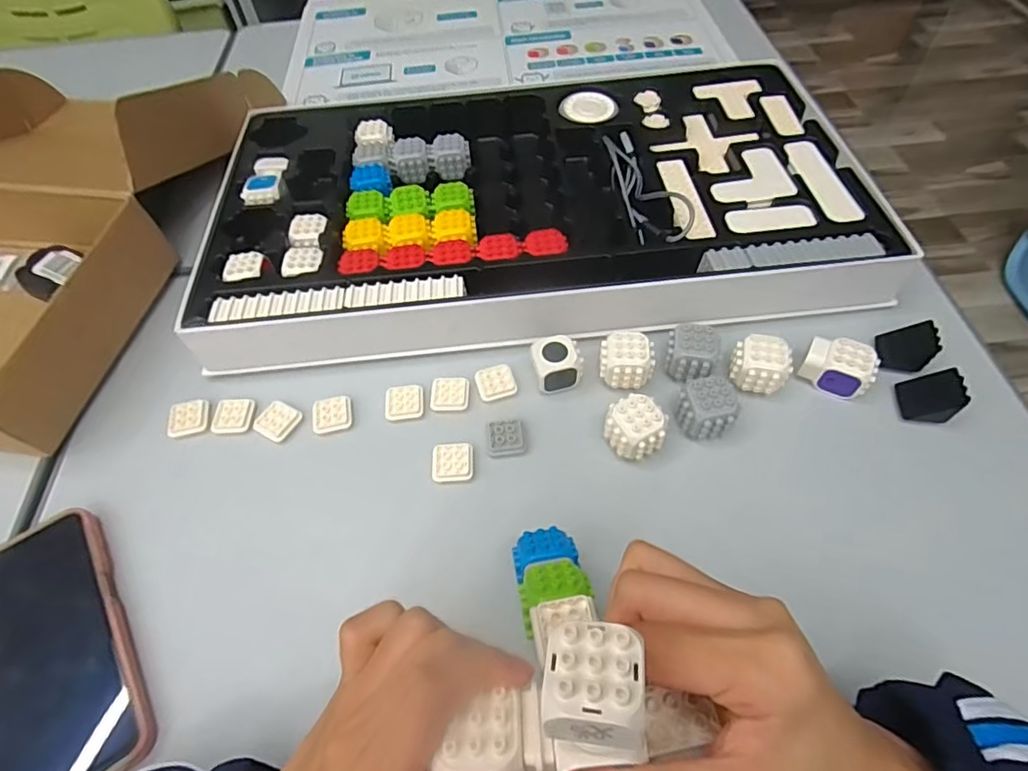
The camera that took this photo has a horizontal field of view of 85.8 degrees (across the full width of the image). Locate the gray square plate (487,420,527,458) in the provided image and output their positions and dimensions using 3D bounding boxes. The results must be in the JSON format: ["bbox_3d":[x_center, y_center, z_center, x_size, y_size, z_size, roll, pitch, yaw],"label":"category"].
[{"bbox_3d":[-0.005,0.036,0.390,0.026,0.007,0.027,-5,55,0],"label":"gray square plate"}]

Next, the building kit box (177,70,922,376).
[{"bbox_3d":[0.017,-0.157,0.488,0.538,0.053,0.321,-4,55,0],"label":"building kit box"}]

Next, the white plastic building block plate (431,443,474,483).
[{"bbox_3d":[-0.042,0.054,0.382,0.028,0.009,0.026,-4,55,1],"label":"white plastic building block plate"}]

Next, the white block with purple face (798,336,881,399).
[{"bbox_3d":[0.229,-0.014,0.392,0.043,0.029,0.029,31,62,22],"label":"white block with purple face"}]

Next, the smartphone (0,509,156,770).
[{"bbox_3d":[-0.276,0.159,0.326,0.083,0.017,0.170,-30,59,-16],"label":"smartphone"}]

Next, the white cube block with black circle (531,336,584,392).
[{"bbox_3d":[0.032,-0.015,0.404,0.035,0.028,0.031,-6,55,-1],"label":"white cube block with black circle"}]

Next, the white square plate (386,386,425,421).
[{"bbox_3d":[-0.081,0.014,0.412,0.028,0.009,0.026,-6,55,-1],"label":"white square plate"}]

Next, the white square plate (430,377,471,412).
[{"bbox_3d":[-0.048,0.007,0.414,0.028,0.008,0.025,-1,56,3],"label":"white square plate"}]

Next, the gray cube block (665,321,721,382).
[{"bbox_3d":[0.128,-0.024,0.399,0.034,0.028,0.033,11,57,10],"label":"gray cube block"}]

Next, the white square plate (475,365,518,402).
[{"bbox_3d":[-0.014,-0.002,0.416,0.029,0.006,0.026,-12,56,-5],"label":"white square plate"}]

